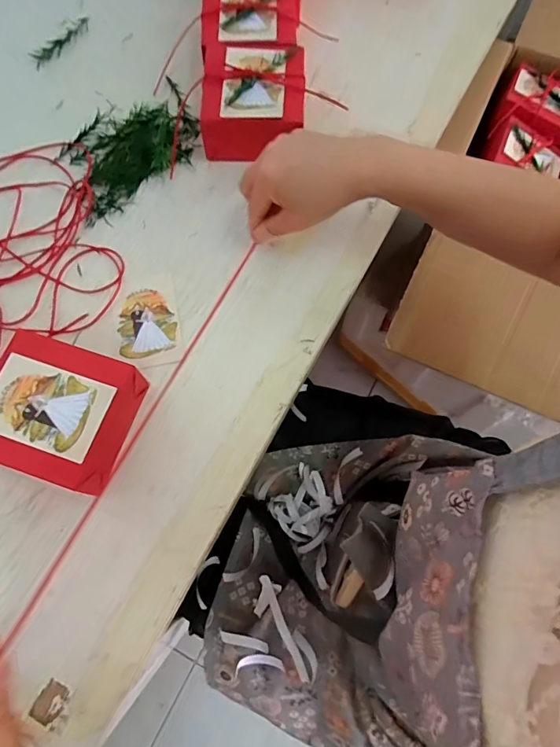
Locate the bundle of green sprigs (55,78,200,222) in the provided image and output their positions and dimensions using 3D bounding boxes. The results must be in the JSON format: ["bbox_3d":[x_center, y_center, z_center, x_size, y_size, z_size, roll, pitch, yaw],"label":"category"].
[{"bbox_3d":[-0.149,-0.234,0.459,0.153,0.018,0.109,-31,74,-11],"label":"bundle of green sprigs"}]

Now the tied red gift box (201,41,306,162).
[{"bbox_3d":[-0.026,-0.275,0.454,0.099,0.057,0.102,1,71,0],"label":"tied red gift box"}]

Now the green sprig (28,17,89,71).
[{"bbox_3d":[-0.255,-0.394,0.526,0.023,0.018,0.088,36,74,11],"label":"green sprig"}]

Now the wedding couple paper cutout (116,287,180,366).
[{"bbox_3d":[-0.120,-0.043,0.403,0.052,0.004,0.075,-9,71,-4],"label":"wedding couple paper cutout"}]

